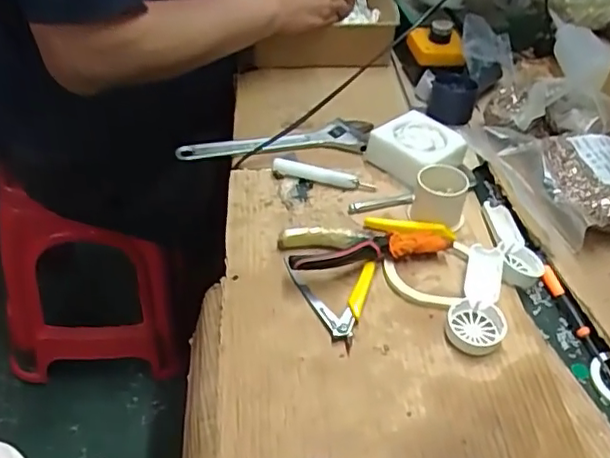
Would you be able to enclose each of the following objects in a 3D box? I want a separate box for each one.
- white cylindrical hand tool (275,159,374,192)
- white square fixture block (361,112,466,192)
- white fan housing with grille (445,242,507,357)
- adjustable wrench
[{"bbox_3d":[0.021,-0.060,0.649,0.113,0.013,0.017,12,43,5],"label":"white cylindrical hand tool"},{"bbox_3d":[0.126,-0.092,0.677,0.088,0.036,0.079,-25,52,-30],"label":"white square fixture block"},{"bbox_3d":[0.159,0.061,0.532,0.045,0.020,0.119,19,44,13],"label":"white fan housing with grille"},{"bbox_3d":[-0.023,-0.100,0.685,0.233,0.014,0.053,-12,46,-20],"label":"adjustable wrench"}]

